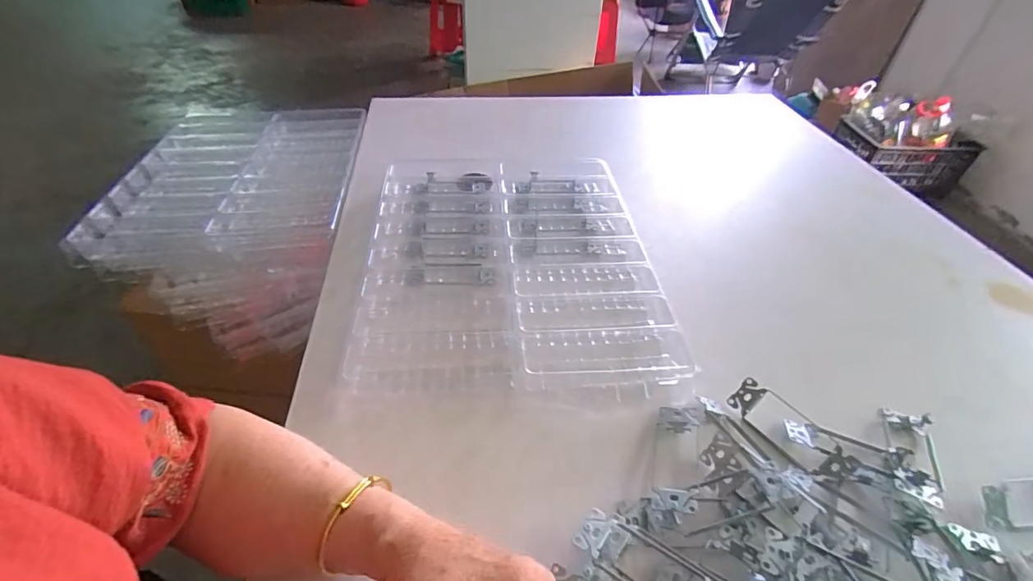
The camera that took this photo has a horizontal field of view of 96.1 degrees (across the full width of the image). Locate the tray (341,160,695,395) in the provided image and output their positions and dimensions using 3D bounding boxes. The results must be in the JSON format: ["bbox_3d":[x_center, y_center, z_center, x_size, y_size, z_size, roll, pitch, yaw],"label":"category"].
[{"bbox_3d":[-0.011,-0.050,0.587,0.338,0.031,0.411,-2,43,-5],"label":"tray"}]

